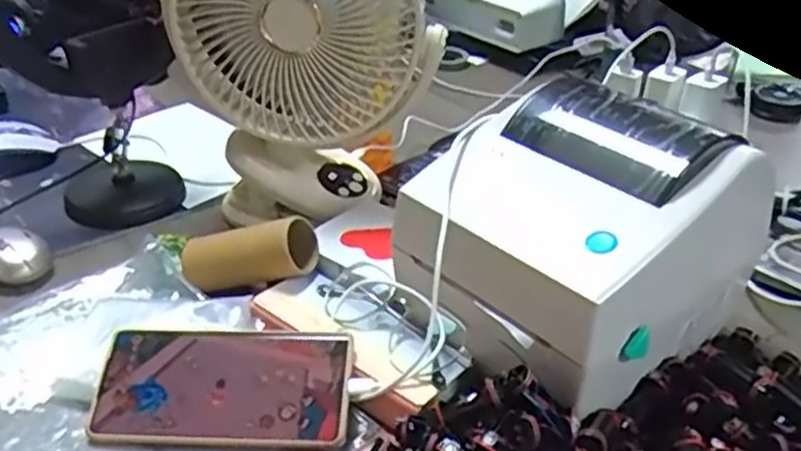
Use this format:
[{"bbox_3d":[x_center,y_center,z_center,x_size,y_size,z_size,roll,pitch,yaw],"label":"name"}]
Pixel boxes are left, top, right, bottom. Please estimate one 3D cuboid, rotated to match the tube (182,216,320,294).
[{"bbox_3d":[-0.120,0.021,0.586,0.106,0.047,0.040,-11,31,14],"label":"tube"}]

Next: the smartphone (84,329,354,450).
[{"bbox_3d":[-0.113,0.101,0.491,0.163,0.007,0.075,1,58,5],"label":"smartphone"}]

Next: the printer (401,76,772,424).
[{"bbox_3d":[0.116,-0.001,0.514,0.206,0.132,0.174,-26,41,-37],"label":"printer"}]

